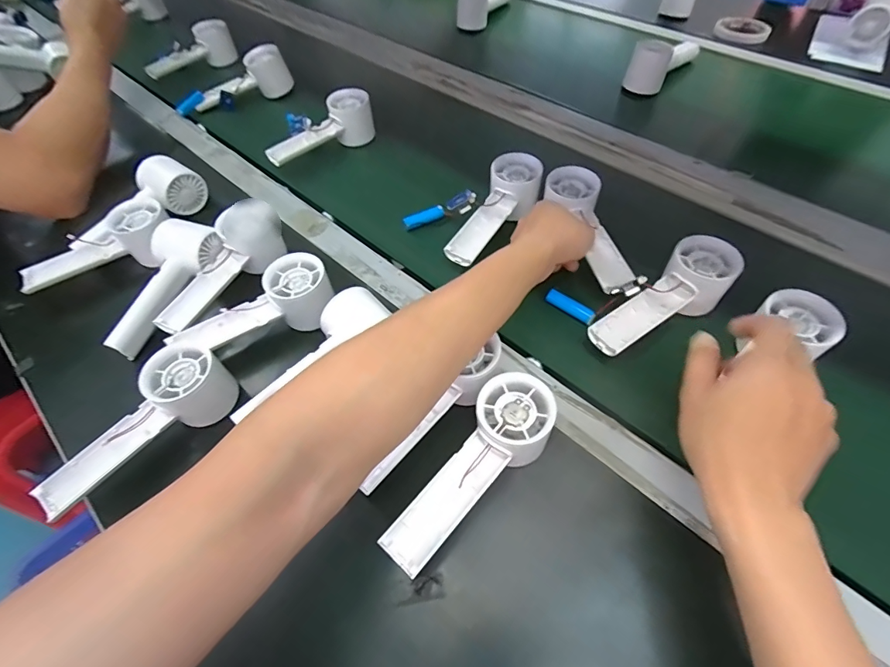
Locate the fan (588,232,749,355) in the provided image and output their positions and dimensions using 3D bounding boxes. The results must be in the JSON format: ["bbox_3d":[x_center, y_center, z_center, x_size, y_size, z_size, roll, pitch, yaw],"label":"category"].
[{"bbox_3d":[0.208,-0.026,0.410,0.167,0.055,0.059,-37,61,-18],"label":"fan"}]

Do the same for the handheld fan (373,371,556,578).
[{"bbox_3d":[0.024,0.105,0.322,0.056,0.054,0.161,30,64,22],"label":"handheld fan"}]

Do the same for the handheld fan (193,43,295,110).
[{"bbox_3d":[-0.321,-0.401,0.706,0.154,0.063,0.062,-28,58,1],"label":"handheld fan"}]

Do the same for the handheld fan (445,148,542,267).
[{"bbox_3d":[0.059,-0.137,0.482,0.057,0.036,0.156,22,61,18],"label":"handheld fan"}]

